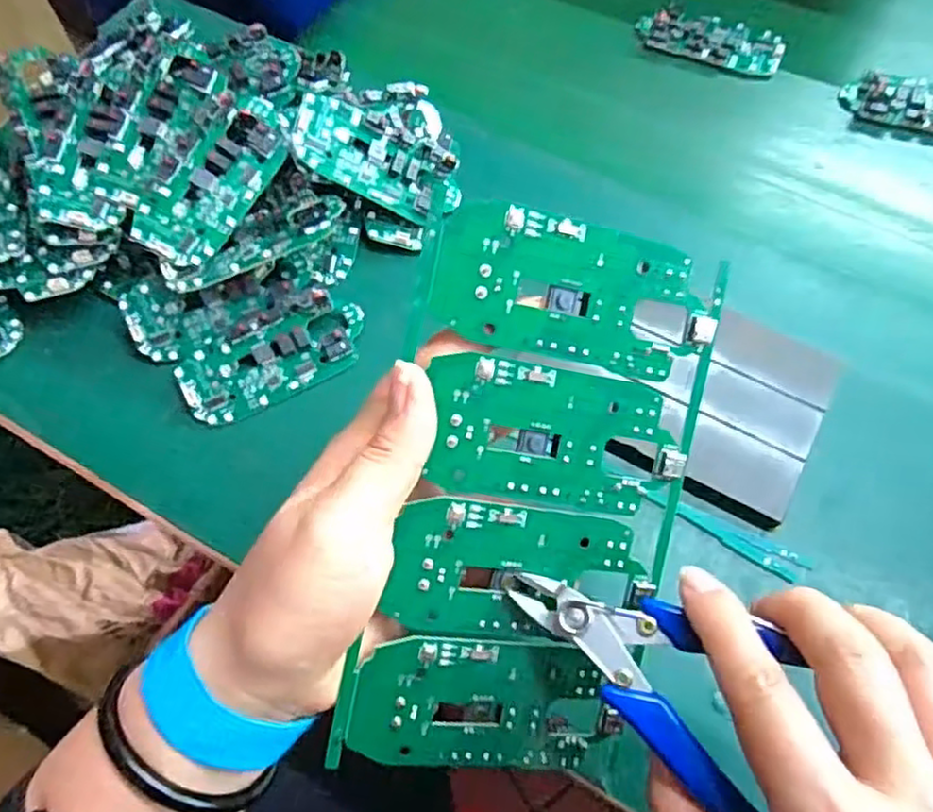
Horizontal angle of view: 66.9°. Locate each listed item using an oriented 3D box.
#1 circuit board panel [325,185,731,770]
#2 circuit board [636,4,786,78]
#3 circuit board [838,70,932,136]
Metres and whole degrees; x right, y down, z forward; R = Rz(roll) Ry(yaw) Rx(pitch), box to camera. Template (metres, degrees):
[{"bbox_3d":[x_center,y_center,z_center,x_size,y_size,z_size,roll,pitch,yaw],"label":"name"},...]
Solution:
[{"bbox_3d":[0.024,0.033,0.240,0.107,0.004,0.186,9,95,-17],"label":"circuit board panel"},{"bbox_3d":[0.168,-0.254,0.486,0.097,0.016,0.043,19,67,8],"label":"circuit board"},{"bbox_3d":[0.297,-0.195,0.458,0.098,0.013,0.040,14,67,6],"label":"circuit board"}]

